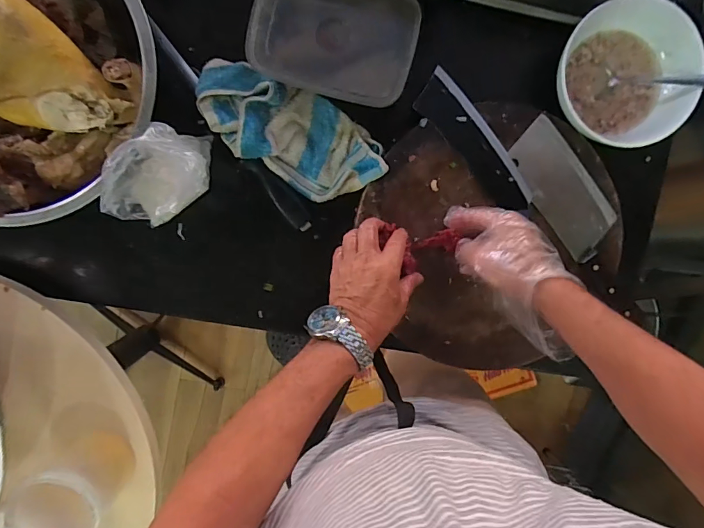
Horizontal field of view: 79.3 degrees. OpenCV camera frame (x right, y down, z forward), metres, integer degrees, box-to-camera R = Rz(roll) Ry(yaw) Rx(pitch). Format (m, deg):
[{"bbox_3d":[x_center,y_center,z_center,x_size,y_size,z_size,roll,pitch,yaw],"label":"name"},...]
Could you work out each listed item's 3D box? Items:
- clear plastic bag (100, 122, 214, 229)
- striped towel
[{"bbox_3d":[-0.217,-0.105,0.490,0.095,0.116,0.100,-7,96,-2],"label":"clear plastic bag"},{"bbox_3d":[-0.077,-0.164,0.523,0.236,0.037,0.111,30,94,-6],"label":"striped towel"}]

